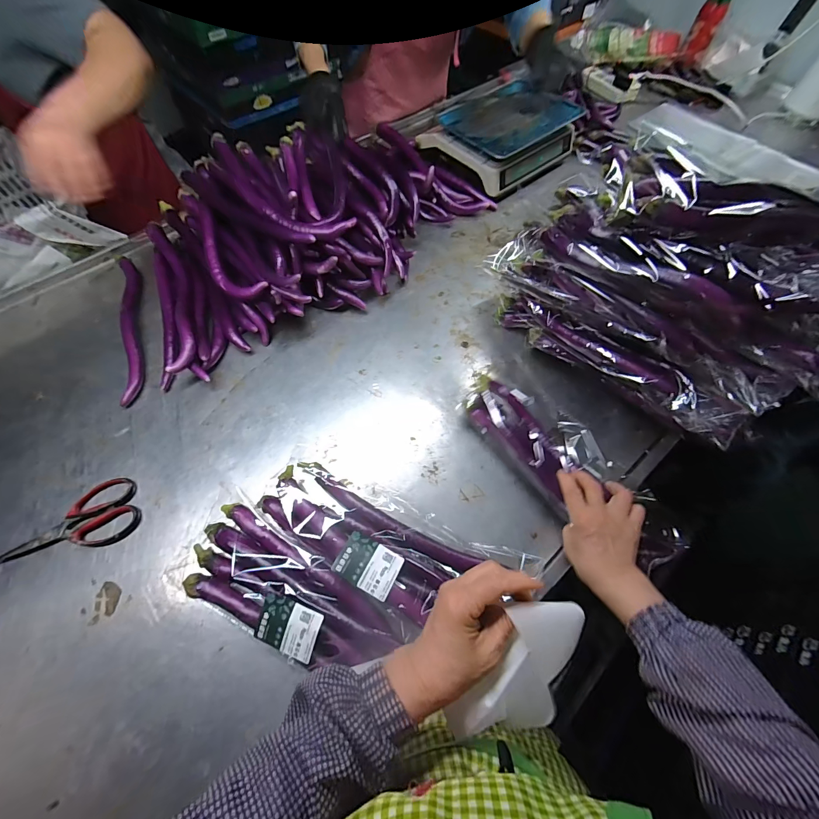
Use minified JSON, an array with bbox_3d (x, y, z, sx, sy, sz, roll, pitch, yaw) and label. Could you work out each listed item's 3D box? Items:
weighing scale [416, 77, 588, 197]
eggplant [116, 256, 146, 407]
[{"bbox_3d":[0.255,-0.739,0.942,0.362,0.110,0.293,-35,69,-17],"label":"weighing scale"},{"bbox_3d":[-0.560,-0.177,0.697,0.040,0.027,0.383,-17,65,-9],"label":"eggplant"}]

